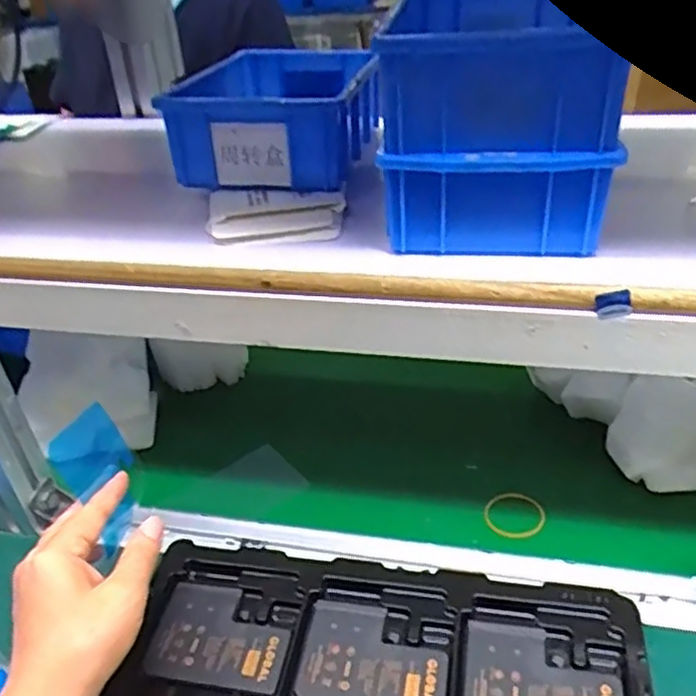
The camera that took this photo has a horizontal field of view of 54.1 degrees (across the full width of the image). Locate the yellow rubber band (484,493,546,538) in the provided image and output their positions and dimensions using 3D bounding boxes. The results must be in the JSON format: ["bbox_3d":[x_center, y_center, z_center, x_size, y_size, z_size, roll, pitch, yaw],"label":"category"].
[{"bbox_3d":[0.132,0.133,0.540,0.047,0.007,0.037,7,59,11],"label":"yellow rubber band"}]

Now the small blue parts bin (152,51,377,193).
[{"bbox_3d":[-0.049,-0.182,0.519,0.120,0.061,0.183,2,35,10],"label":"small blue parts bin"}]

